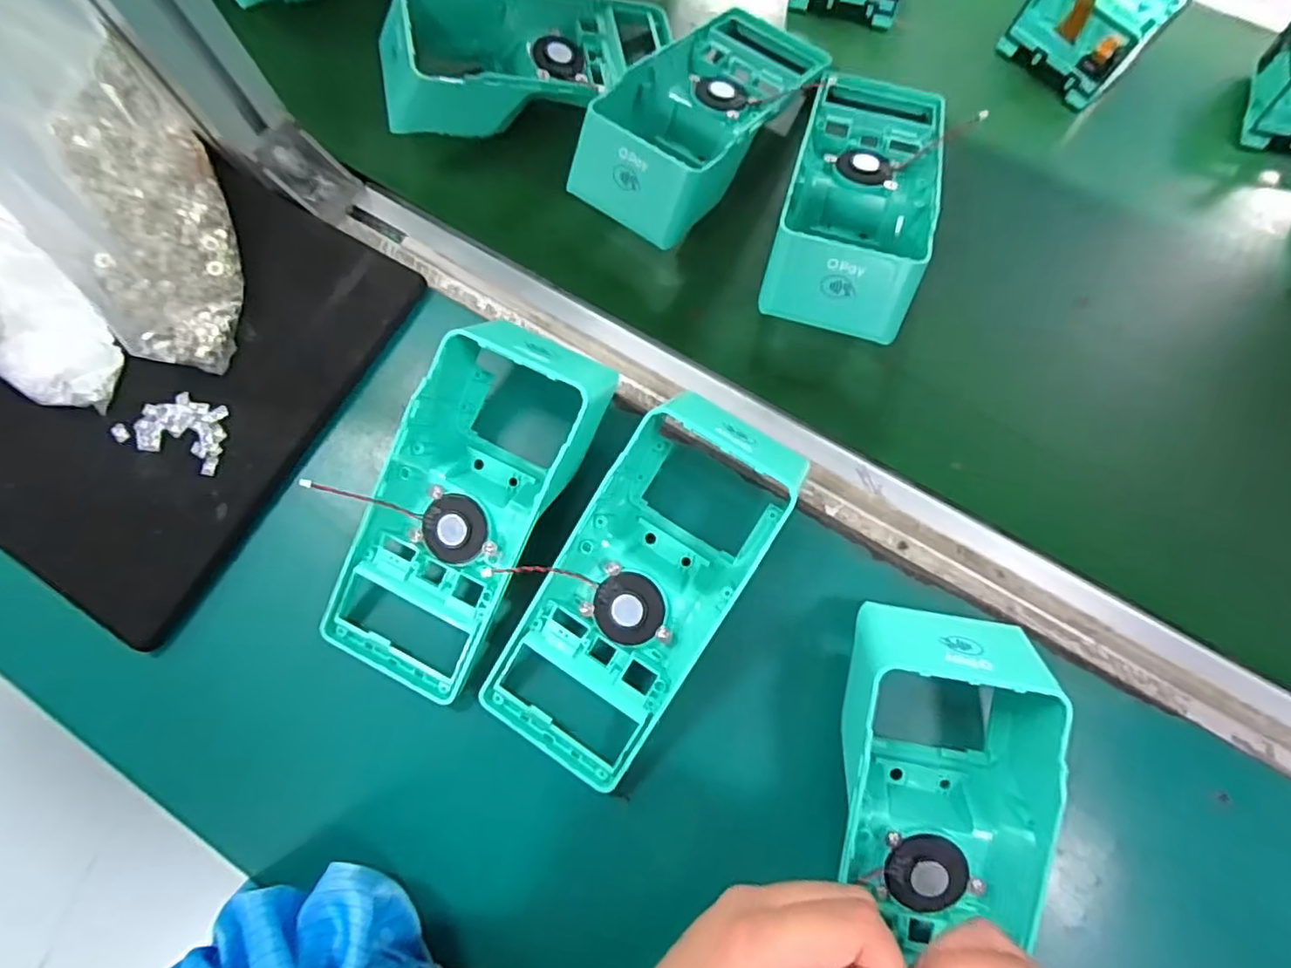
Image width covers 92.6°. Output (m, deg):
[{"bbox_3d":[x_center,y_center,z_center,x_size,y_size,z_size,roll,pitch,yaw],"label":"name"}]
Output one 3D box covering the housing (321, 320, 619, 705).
[{"bbox_3d":[-0.094,0.007,0.310,0.096,0.053,0.187,25,76,8],"label":"housing"}]

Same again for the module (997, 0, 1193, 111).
[{"bbox_3d":[0.288,-0.299,0.398,0.073,0.045,0.076,-40,77,-10],"label":"module"}]

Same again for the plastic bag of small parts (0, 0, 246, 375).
[{"bbox_3d":[-0.275,-0.171,0.268,0.089,0.224,0.153,-34,76,-9],"label":"plastic bag of small parts"}]

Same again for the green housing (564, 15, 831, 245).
[{"bbox_3d":[0.037,-0.233,0.382,0.083,0.055,0.187,33,77,10],"label":"green housing"}]

